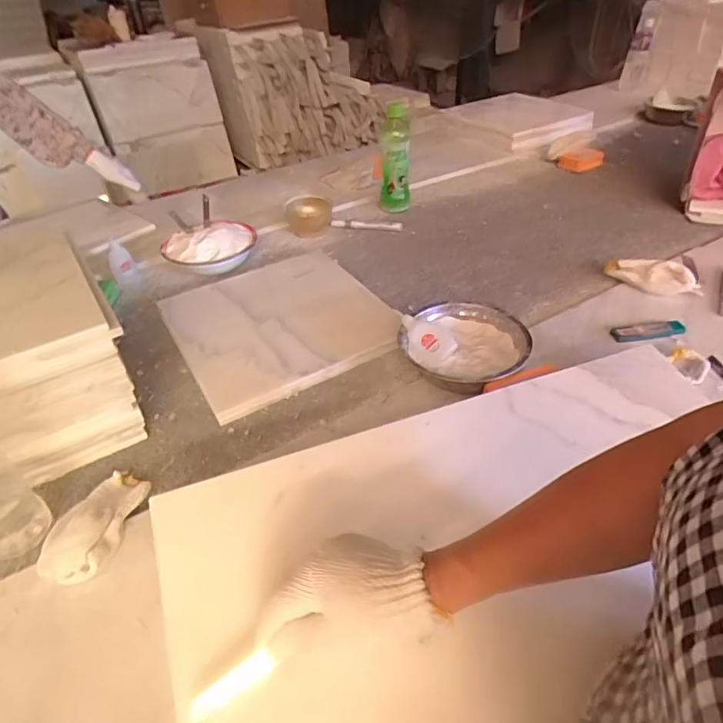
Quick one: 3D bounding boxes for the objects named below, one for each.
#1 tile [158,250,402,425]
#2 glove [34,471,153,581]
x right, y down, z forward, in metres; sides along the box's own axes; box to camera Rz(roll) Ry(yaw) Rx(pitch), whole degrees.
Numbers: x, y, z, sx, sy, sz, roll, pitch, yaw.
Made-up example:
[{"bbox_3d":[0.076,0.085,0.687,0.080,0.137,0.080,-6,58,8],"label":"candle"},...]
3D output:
[{"bbox_3d":[-0.136,-0.083,0.773,0.300,0.024,0.348,-23,45,-20],"label":"tile"},{"bbox_3d":[-0.261,0.156,0.490,0.055,0.033,0.124,5,42,11],"label":"glove"}]

